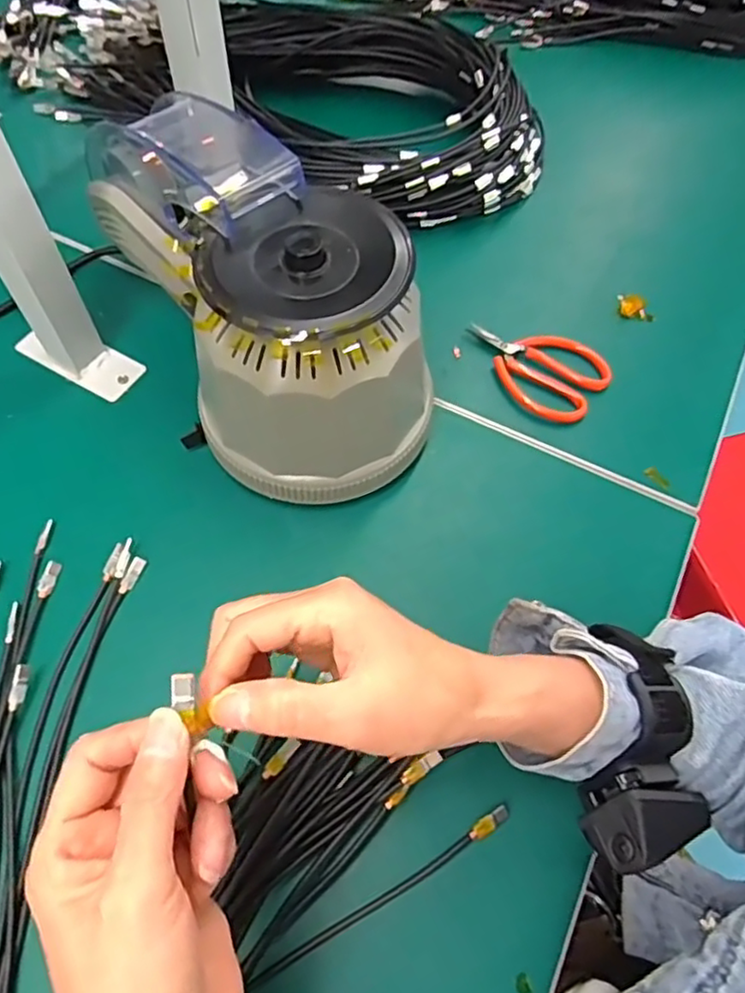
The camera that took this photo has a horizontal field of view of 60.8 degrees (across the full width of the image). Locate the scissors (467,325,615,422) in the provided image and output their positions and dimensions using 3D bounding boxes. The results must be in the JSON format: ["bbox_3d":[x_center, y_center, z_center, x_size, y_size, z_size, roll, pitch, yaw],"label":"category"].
[{"bbox_3d":[0.122,-0.103,0.489,0.110,0.006,0.072,35,66,15],"label":"scissors"}]

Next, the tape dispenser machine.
[{"bbox_3d":[-0.071,-0.140,0.417,0.164,0.161,0.263,-20,65,-13],"label":"tape dispenser machine"}]

